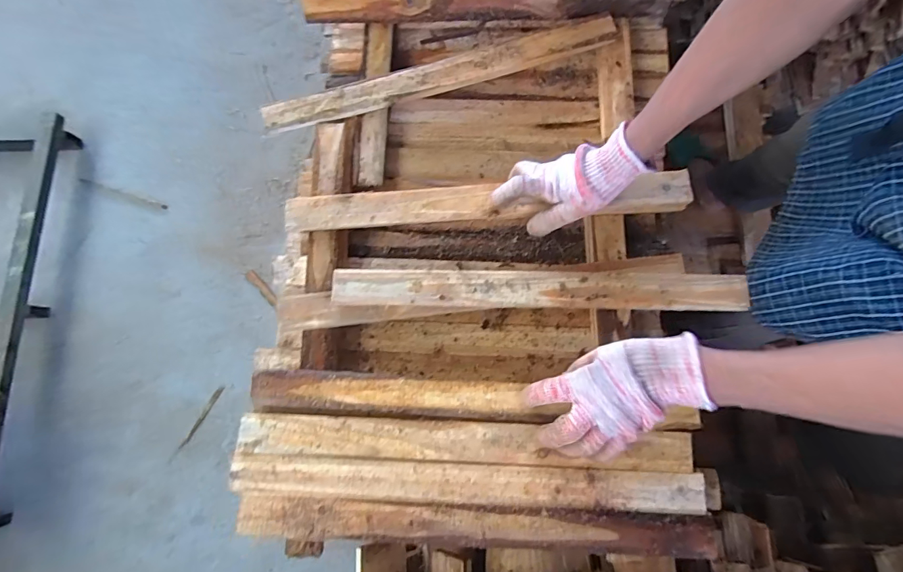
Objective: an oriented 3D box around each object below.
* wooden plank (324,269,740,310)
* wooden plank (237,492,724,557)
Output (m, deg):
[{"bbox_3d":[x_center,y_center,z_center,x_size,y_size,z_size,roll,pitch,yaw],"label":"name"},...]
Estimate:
[{"bbox_3d":[0.101,0.003,0.517,0.476,0.015,0.043,1,78,0],"label":"wooden plank"},{"bbox_3d":[0.025,0.249,0.459,0.495,0.015,0.040,2,75,1],"label":"wooden plank"}]

